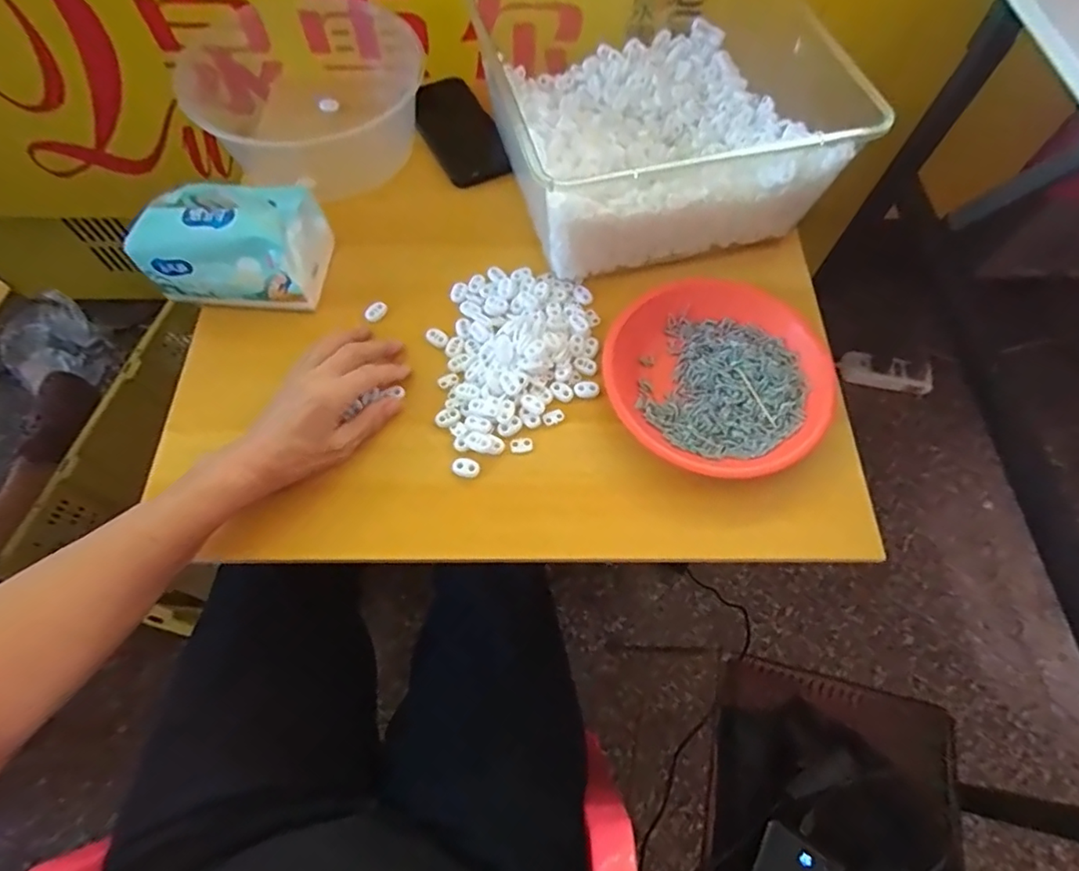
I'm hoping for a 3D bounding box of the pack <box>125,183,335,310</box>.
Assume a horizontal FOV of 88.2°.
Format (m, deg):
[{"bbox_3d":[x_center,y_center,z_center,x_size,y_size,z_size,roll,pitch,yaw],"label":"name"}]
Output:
[{"bbox_3d":[-0.280,-0.179,0.520,0.143,0.089,0.098,4,64,1],"label":"pack"}]

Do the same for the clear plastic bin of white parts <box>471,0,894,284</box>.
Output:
[{"bbox_3d":[0.107,-0.339,0.568,0.293,0.112,0.347,-11,64,-6],"label":"clear plastic bin of white parts"}]

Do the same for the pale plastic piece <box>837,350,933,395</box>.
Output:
[{"bbox_3d":[0.700,-0.120,1.116,0.151,0.062,0.046,19,64,22],"label":"pale plastic piece"}]

